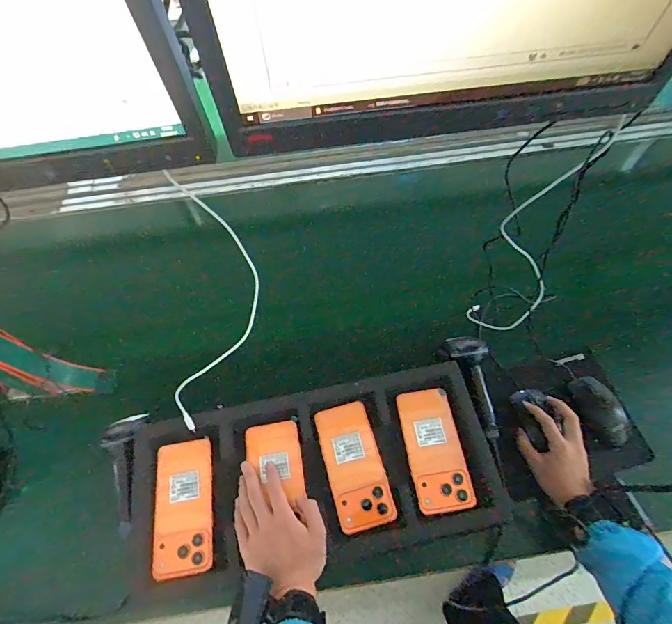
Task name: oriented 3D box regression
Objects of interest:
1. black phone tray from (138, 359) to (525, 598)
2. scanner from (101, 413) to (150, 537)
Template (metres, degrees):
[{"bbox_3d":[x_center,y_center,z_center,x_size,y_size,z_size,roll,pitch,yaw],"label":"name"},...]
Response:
[{"bbox_3d":[-0.023,0.226,0.556,0.503,0.050,0.221,-11,61,-4],"label":"black phone tray"},{"bbox_3d":[-0.304,0.235,0.572,0.060,0.061,0.157,-19,62,-8],"label":"scanner"}]

